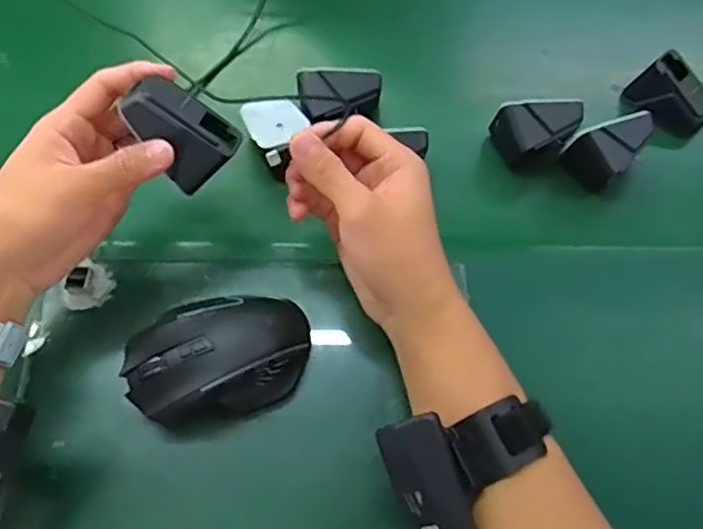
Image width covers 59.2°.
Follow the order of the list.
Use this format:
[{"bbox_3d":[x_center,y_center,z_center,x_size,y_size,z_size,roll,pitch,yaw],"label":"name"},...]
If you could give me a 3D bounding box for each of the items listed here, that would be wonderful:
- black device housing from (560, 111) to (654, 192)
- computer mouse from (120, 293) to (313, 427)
[{"bbox_3d":[0.204,-0.091,0.493,0.053,0.048,0.059,40,69,17],"label":"black device housing"},{"bbox_3d":[-0.083,0.062,0.395,0.117,0.039,0.072,-12,64,-7],"label":"computer mouse"}]

